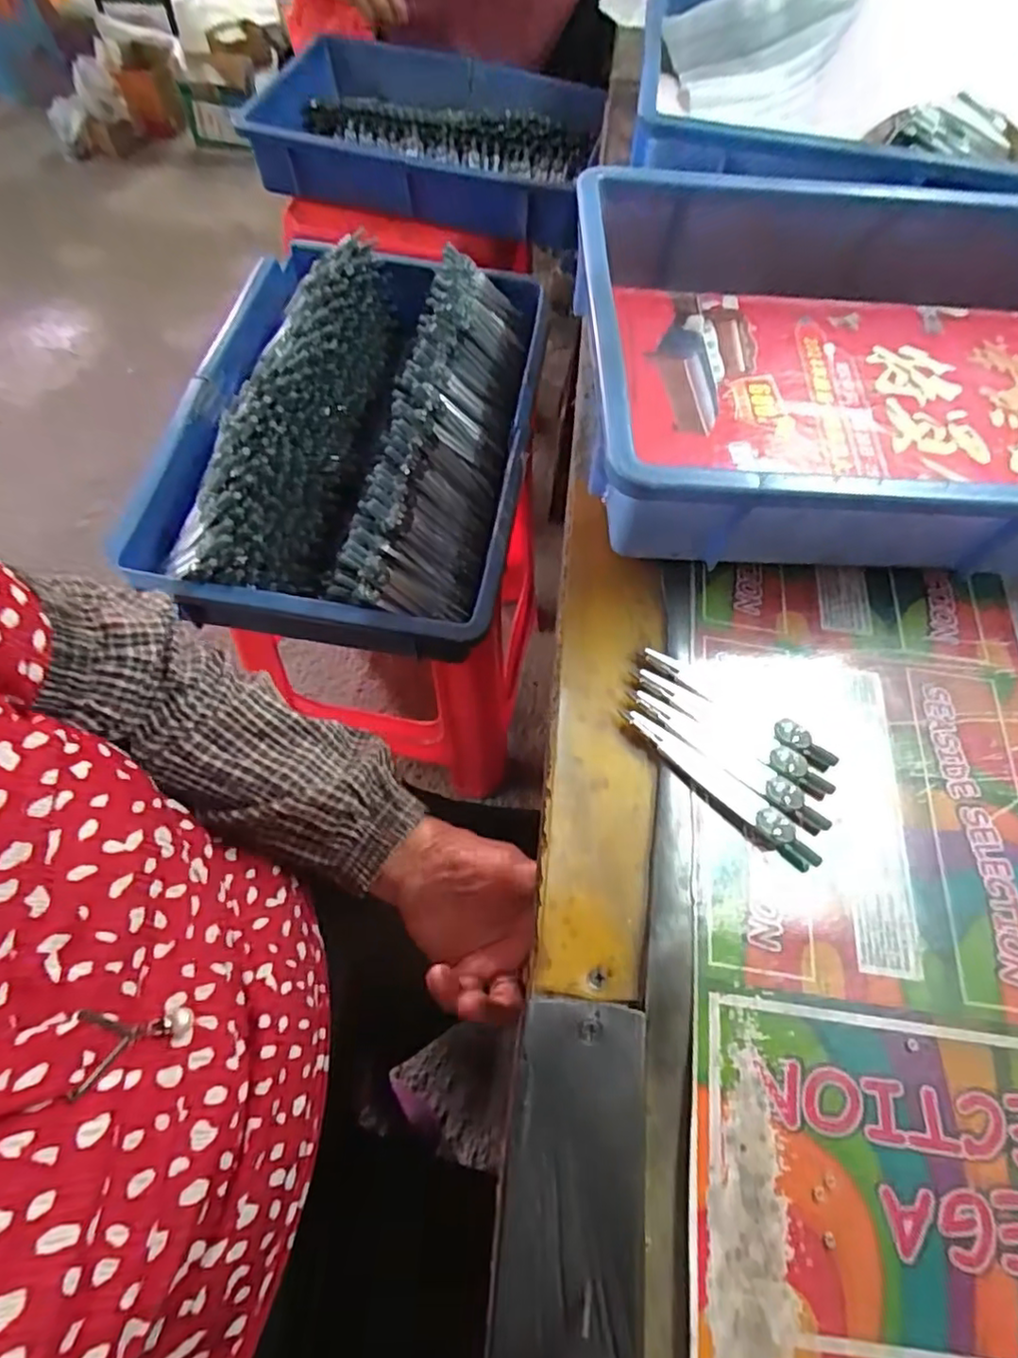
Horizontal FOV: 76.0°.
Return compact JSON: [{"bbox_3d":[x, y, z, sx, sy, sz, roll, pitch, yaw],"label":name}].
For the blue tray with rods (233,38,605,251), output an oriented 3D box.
[{"bbox_3d":[-0.110,-0.690,0.831,0.427,0.086,0.260,19,63,6],"label":"blue tray with rods"}]

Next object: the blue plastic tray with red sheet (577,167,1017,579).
[{"bbox_3d":[0.262,-0.198,0.416,0.431,0.083,0.300,2,63,-2],"label":"blue plastic tray with red sheet"}]

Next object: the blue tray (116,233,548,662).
[{"bbox_3d":[-0.132,-0.227,0.567,0.292,0.085,0.410,9,63,1],"label":"blue tray"}]

